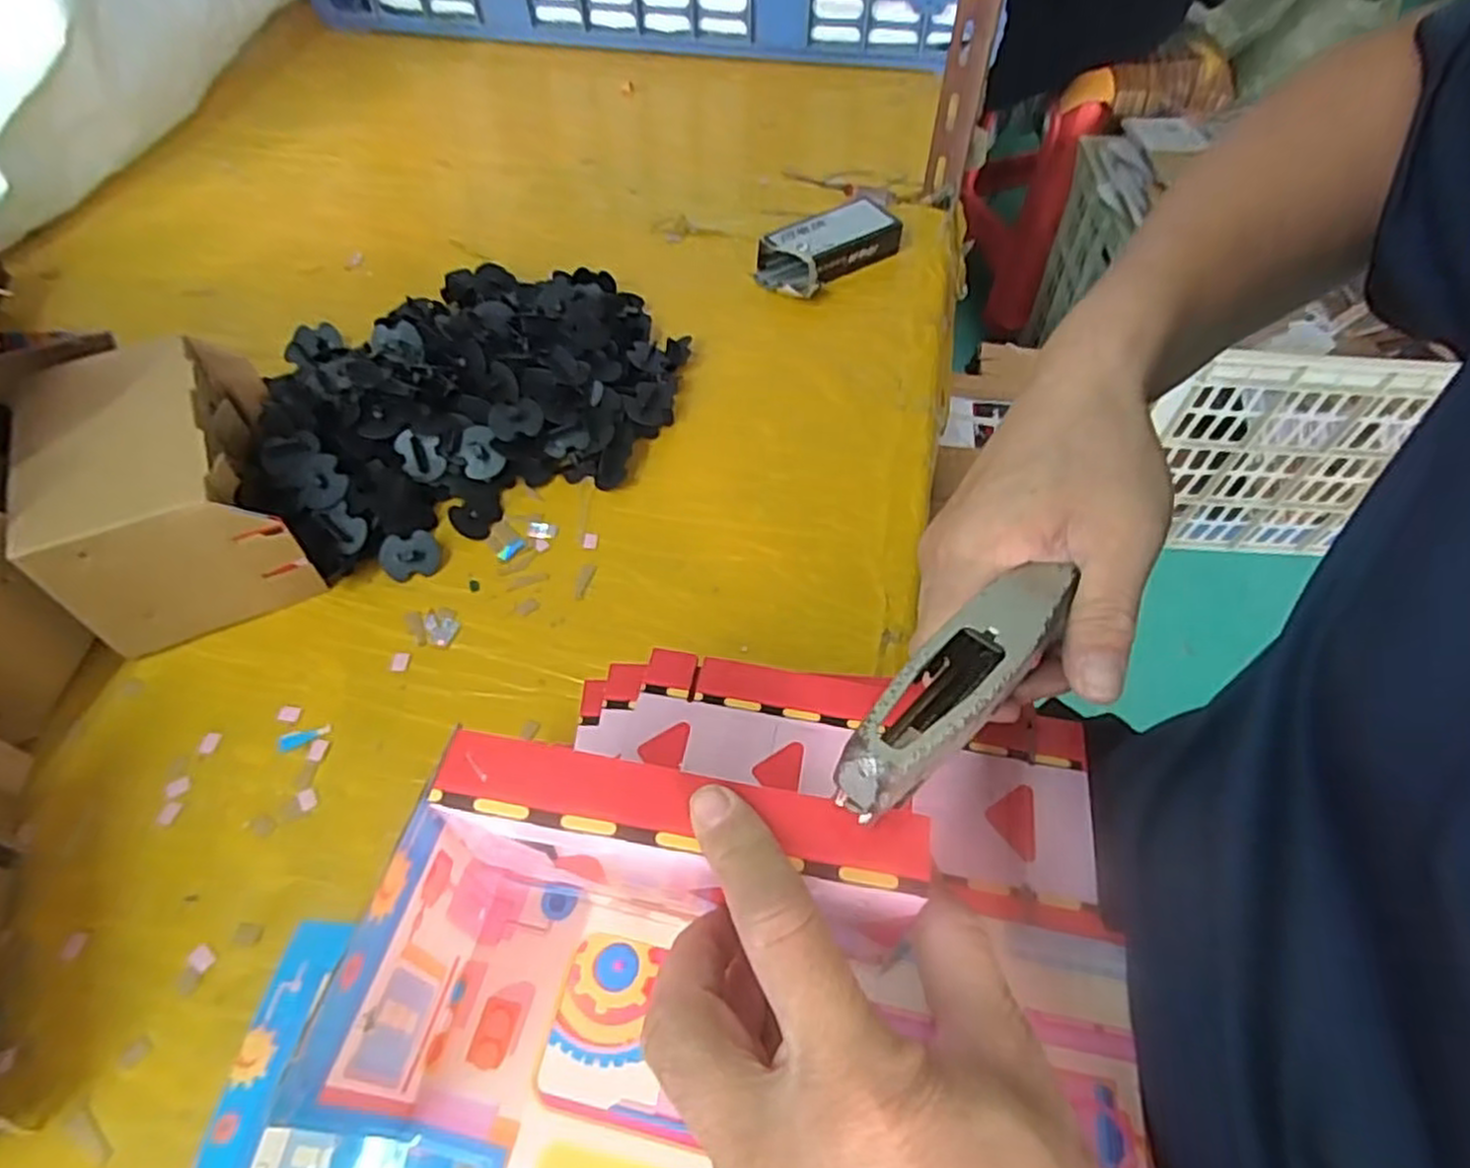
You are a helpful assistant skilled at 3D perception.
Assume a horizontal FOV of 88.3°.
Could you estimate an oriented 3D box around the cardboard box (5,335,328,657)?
[{"bbox_3d":[-0.324,-0.059,0.438,0.105,0.095,0.155,-24,58,-16],"label":"cardboard box"}]

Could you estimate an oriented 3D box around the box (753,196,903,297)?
[{"bbox_3d":[0.077,-0.278,0.626,0.120,0.032,0.061,-33,61,-21],"label":"box"}]

